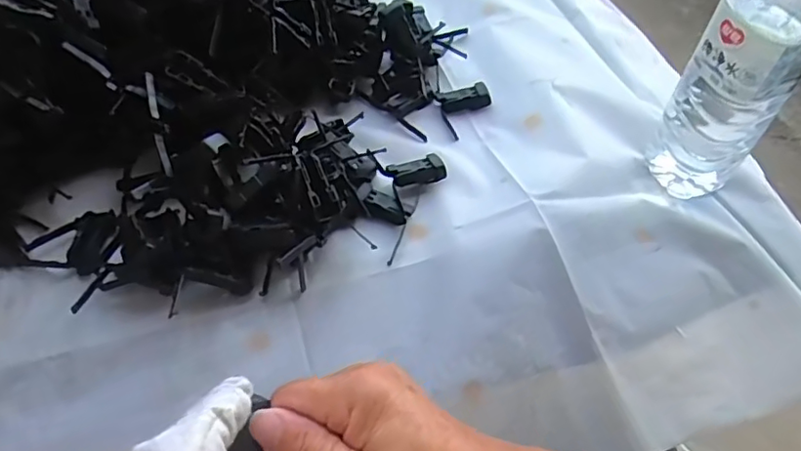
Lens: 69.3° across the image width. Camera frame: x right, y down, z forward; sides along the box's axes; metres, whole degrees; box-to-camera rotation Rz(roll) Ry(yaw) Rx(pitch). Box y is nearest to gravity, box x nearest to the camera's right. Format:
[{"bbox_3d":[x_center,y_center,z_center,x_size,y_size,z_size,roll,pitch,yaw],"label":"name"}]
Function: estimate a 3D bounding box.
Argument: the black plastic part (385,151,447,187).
[{"bbox_3d":[0.012,-0.040,0.452,0.044,0.017,0.019,-19,56,-18],"label":"black plastic part"}]

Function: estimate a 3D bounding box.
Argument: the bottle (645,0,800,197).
[{"bbox_3d":[0.238,-0.109,0.398,0.070,0.201,0.065,35,57,20],"label":"bottle"}]

